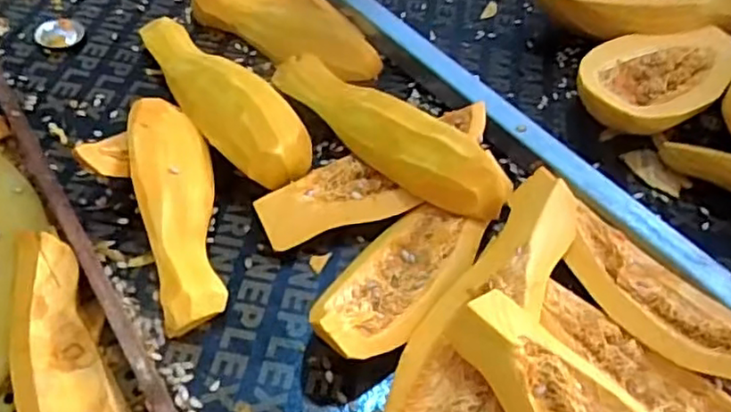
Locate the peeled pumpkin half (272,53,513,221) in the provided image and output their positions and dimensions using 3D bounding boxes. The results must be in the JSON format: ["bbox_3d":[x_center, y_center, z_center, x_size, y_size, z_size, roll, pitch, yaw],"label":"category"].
[{"bbox_3d":[0.015,-0.102,0.771,0.364,0.067,0.083,37,58,23],"label":"peeled pumpkin half"}]

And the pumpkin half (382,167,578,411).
[{"bbox_3d":[0.115,0.110,0.632,0.113,0.073,0.368,22,53,13],"label":"pumpkin half"}]

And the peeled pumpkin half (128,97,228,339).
[{"bbox_3d":[-0.204,-0.002,0.698,0.082,0.048,0.284,-12,67,-10],"label":"peeled pumpkin half"}]

